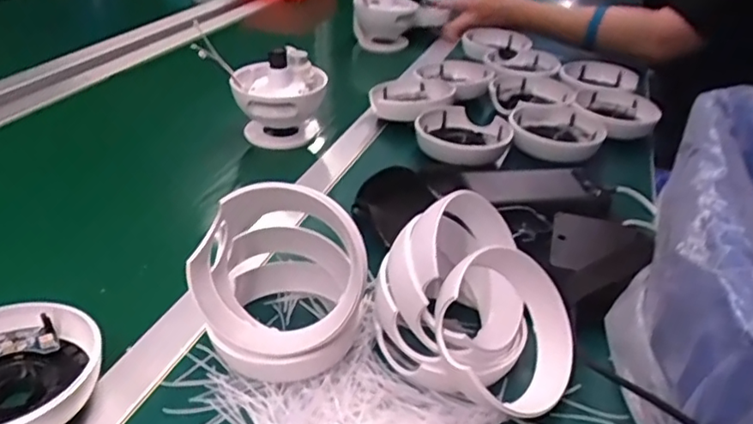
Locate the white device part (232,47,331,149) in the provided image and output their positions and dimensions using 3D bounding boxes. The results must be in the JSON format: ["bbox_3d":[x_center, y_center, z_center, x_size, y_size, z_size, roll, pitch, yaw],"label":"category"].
[{"bbox_3d":[-0.122,-0.139,0.772,0.109,0.121,0.096,-2,32,-11],"label":"white device part"}]

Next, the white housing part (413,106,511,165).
[{"bbox_3d":[0.109,-0.102,0.764,0.114,0.033,0.129,5,31,1],"label":"white housing part"}]

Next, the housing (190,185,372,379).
[{"bbox_3d":[-0.065,0.037,0.446,0.117,0.126,0.113,8,32,5],"label":"housing"}]

